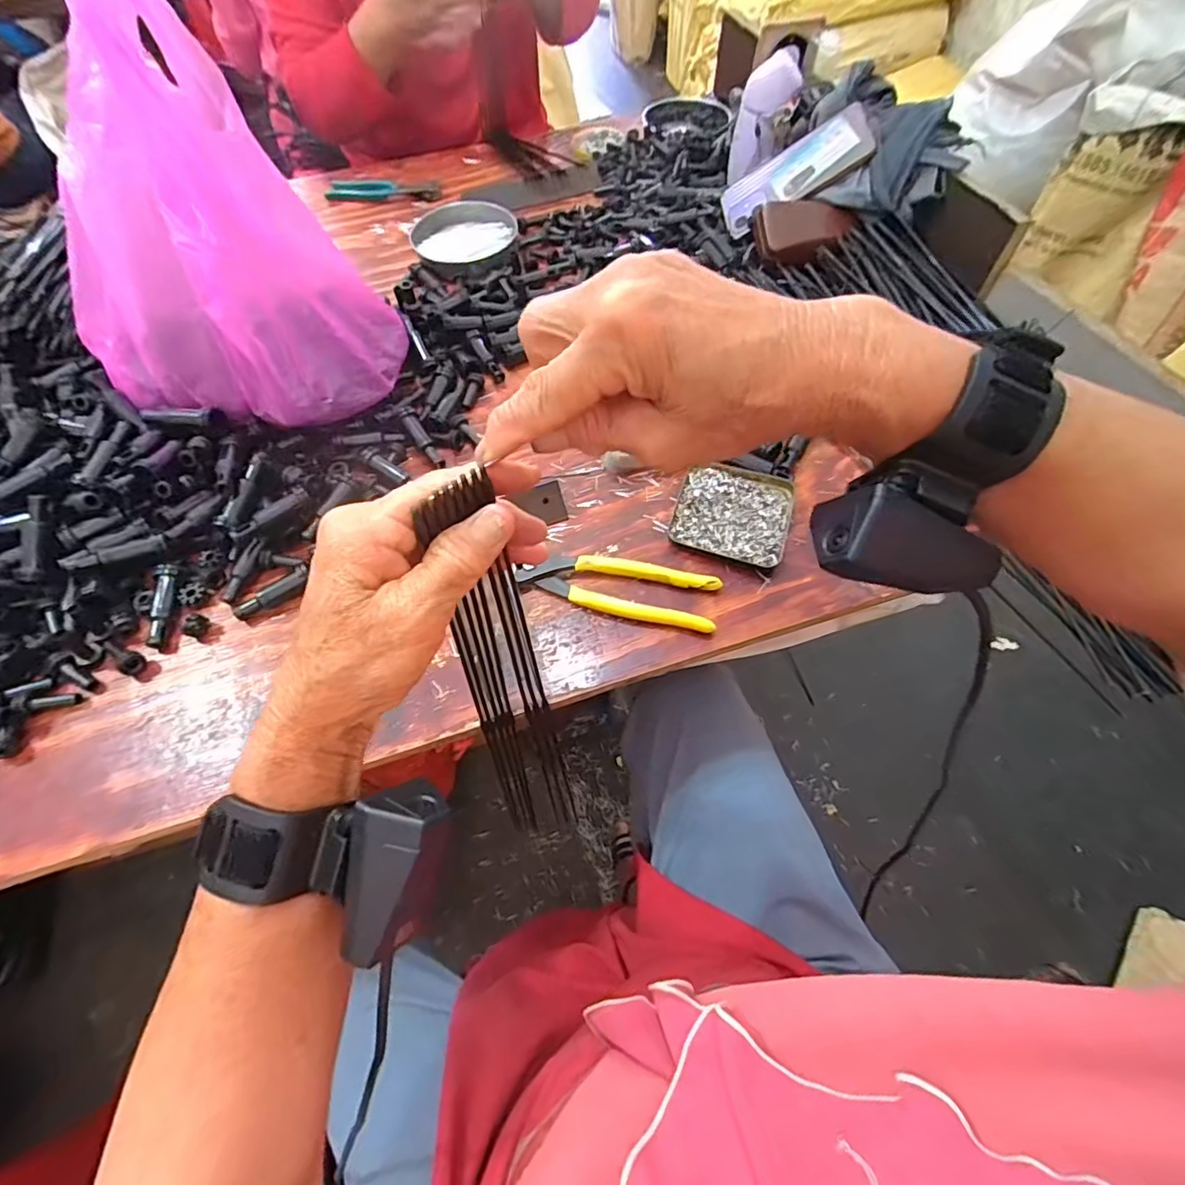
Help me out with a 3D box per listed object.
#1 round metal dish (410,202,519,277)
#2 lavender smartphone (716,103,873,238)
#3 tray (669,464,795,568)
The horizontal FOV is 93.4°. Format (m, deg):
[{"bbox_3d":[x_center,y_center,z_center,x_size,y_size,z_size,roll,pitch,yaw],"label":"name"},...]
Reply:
[{"bbox_3d":[-0.151,-0.424,0.665,0.125,0.029,0.109,-13,60,-6],"label":"round metal dish"},{"bbox_3d":[0.224,-0.469,0.626,0.158,0.010,0.079,-17,68,36],"label":"lavender smartphone"},{"bbox_3d":[0.122,-0.069,0.485,0.094,0.016,0.094,15,61,11],"label":"tray"}]

